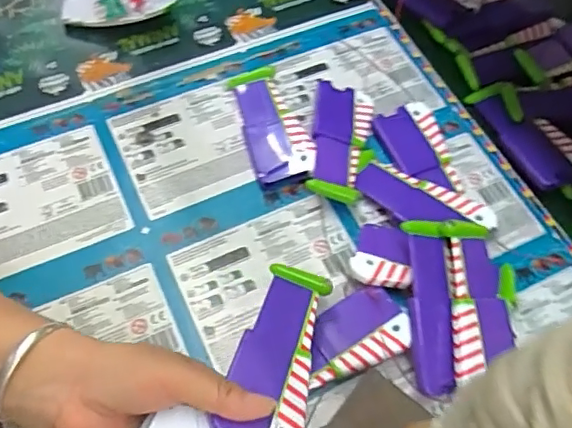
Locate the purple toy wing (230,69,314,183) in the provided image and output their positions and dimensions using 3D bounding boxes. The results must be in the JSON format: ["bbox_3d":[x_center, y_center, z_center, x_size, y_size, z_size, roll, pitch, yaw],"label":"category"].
[{"bbox_3d":[-0.013,-0.080,0.482,0.048,0.019,0.123,-14,62,-8],"label":"purple toy wing"}]

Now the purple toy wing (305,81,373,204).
[{"bbox_3d":[0.045,-0.059,0.466,0.045,0.025,0.115,8,61,3],"label":"purple toy wing"}]

